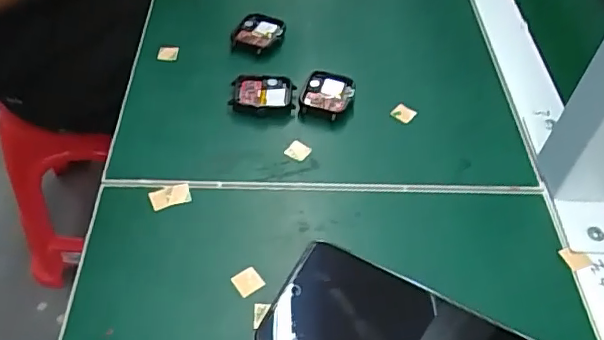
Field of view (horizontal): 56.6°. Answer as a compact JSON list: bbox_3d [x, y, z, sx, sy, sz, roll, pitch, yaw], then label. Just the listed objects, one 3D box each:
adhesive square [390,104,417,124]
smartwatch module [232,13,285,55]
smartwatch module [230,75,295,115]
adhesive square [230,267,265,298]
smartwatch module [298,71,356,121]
[{"bbox_3d":[0.077,-0.044,0.425,0.015,0.004,0.014,-36,60,-28],"label":"adhesive square"},{"bbox_3d":[-0.037,-0.114,0.470,0.029,0.012,0.043,27,54,19],"label":"smartwatch module"},{"bbox_3d":[-0.030,-0.056,0.424,0.048,0.011,0.035,5,50,2],"label":"smartwatch module"},{"bbox_3d":[-0.032,0.065,0.328,0.015,0.004,0.015,-28,56,-24],"label":"adhesive square"},{"bbox_3d":[0.019,-0.056,0.427,0.037,0.012,0.042,14,50,9],"label":"smartwatch module"}]

